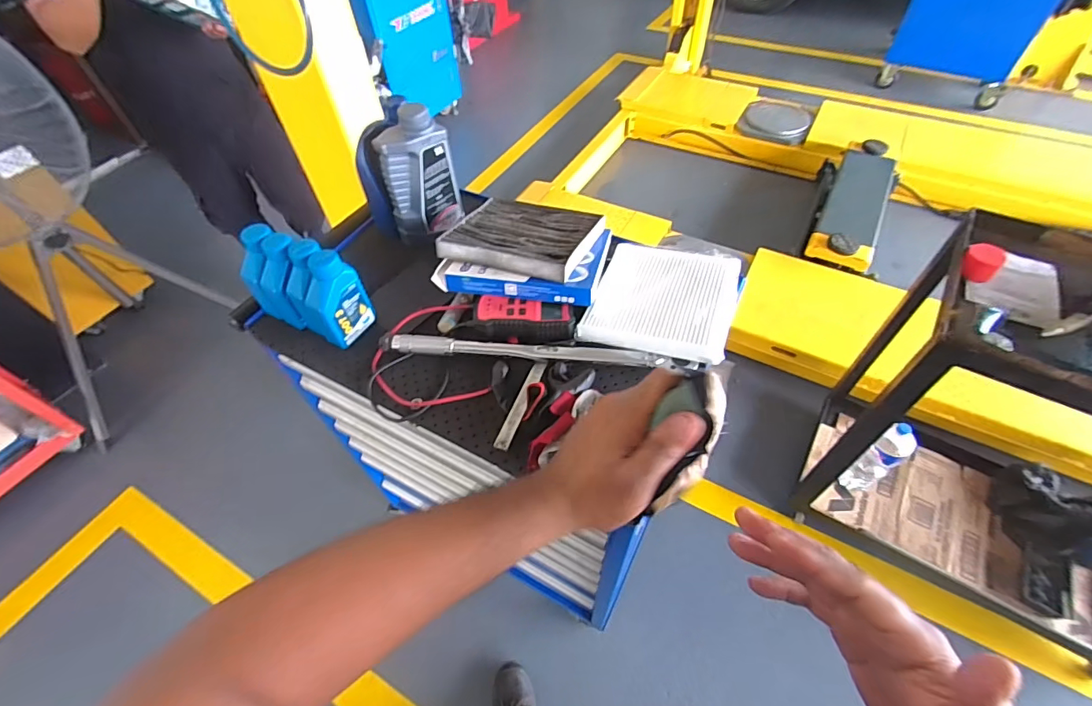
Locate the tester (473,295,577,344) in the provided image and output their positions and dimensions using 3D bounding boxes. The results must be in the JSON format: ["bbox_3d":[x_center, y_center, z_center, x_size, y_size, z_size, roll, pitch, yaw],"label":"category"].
[{"bbox_3d":[-0.032,-0.048,0.702,0.147,0.040,0.070,1,52,4],"label":"tester"}]

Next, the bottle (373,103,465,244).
[{"bbox_3d":[-0.216,-0.298,0.808,0.071,0.192,0.120,32,60,24],"label":"bottle"}]

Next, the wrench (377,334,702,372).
[{"bbox_3d":[-0.009,-0.003,0.668,0.453,0.028,0.033,5,53,7],"label":"wrench"}]

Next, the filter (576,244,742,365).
[{"bbox_3d":[0.175,-0.088,0.702,0.195,0.032,0.212,15,55,14],"label":"filter"}]

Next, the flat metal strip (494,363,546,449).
[{"bbox_3d":[-0.032,0.065,0.632,0.019,0.009,0.141,10,49,19],"label":"flat metal strip"}]

